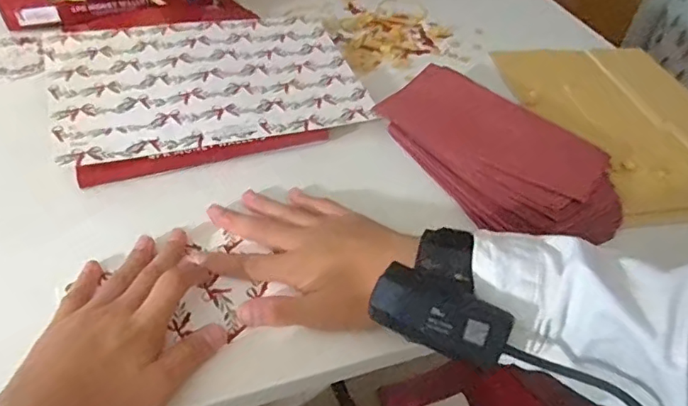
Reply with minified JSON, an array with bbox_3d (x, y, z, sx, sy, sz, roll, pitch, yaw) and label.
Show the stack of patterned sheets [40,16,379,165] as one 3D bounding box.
[{"bbox_3d":[-0.116,-0.112,0.480,0.254,0.005,0.167,-12,52,-20],"label":"stack of patterned sheets"}]

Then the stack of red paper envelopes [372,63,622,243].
[{"bbox_3d":[0.128,-0.046,0.455,0.128,0.025,0.211,-24,51,-28],"label":"stack of red paper envelopes"}]

